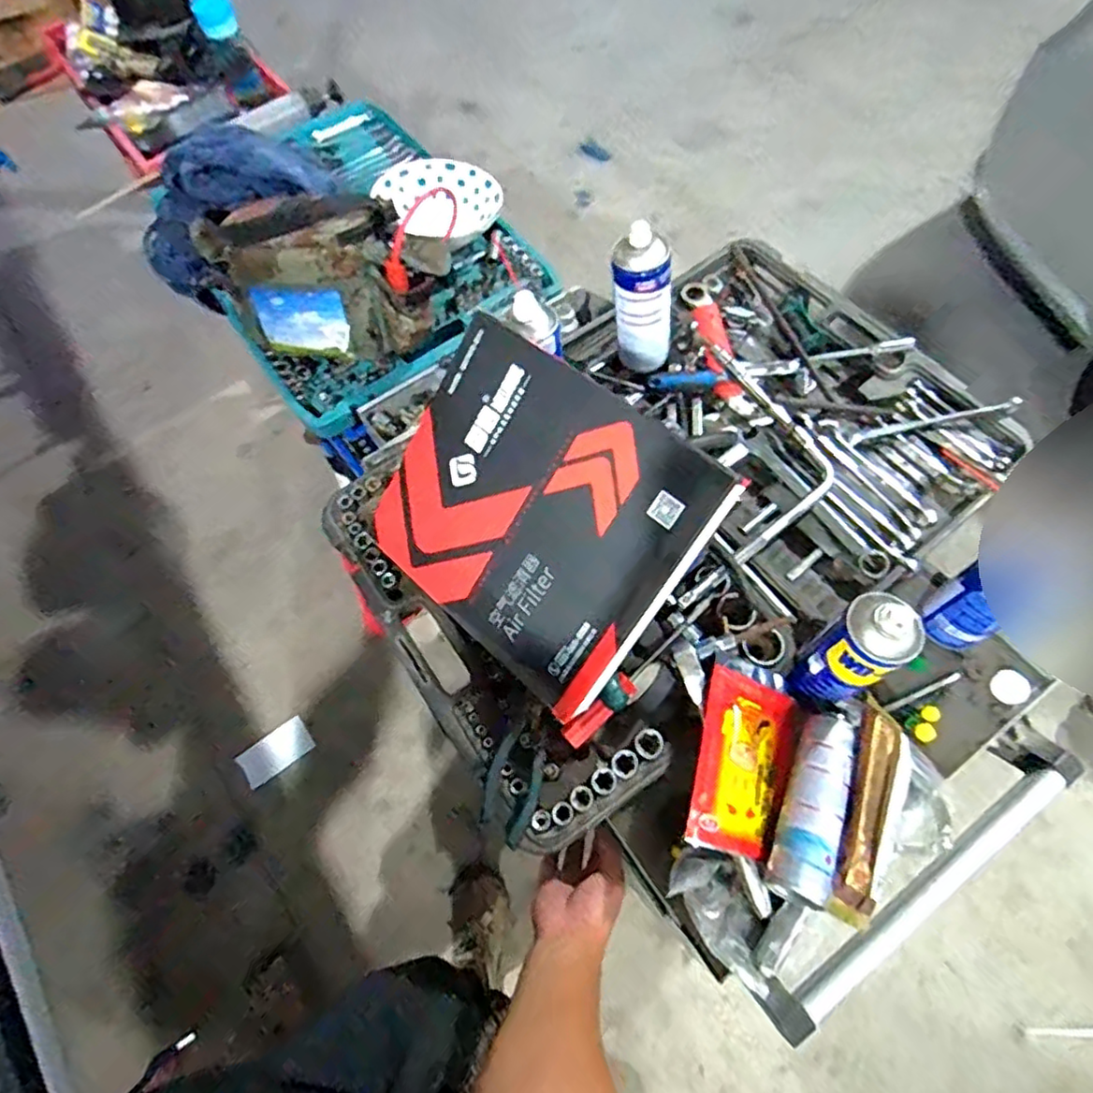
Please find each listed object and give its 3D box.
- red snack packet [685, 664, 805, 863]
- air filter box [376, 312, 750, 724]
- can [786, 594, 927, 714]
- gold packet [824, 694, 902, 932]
[{"bbox_3d":[0.188,0.204,0.594,0.115,0.022,0.158,27,66,-23],"label":"red snack packet"},{"bbox_3d":[-0.012,-0.033,0.585,0.299,0.044,0.267,40,110,20],"label":"air filter box"},{"bbox_3d":[0.275,0.100,0.568,0.068,0.158,0.064,-1,66,2],"label":"can"},{"bbox_3d":[0.291,0.239,0.565,0.044,0.034,0.186,18,68,10],"label":"gold packet"}]

